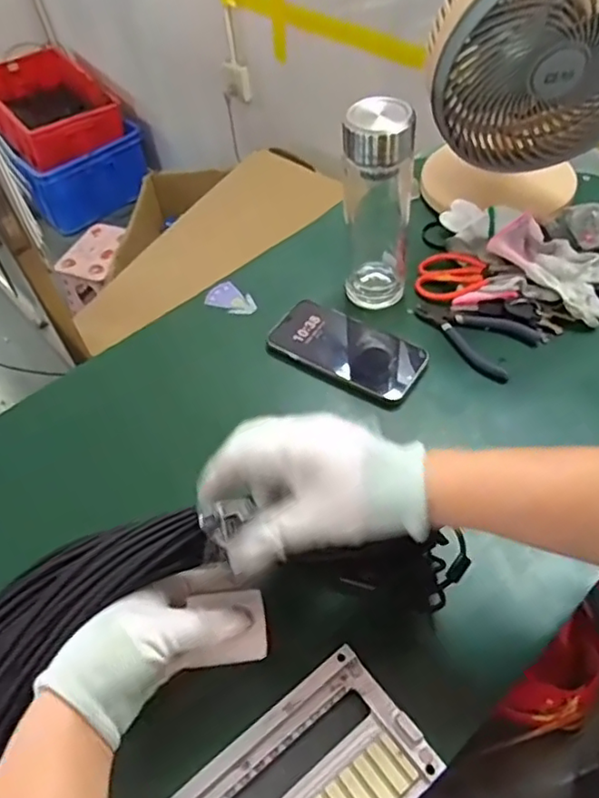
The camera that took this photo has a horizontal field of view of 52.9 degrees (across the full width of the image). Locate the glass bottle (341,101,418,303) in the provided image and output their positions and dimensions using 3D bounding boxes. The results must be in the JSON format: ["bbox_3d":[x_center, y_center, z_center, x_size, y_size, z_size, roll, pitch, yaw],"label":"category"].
[{"bbox_3d":[0.081,-0.197,0.619,0.069,0.222,0.068,4,52,9],"label":"glass bottle"}]

